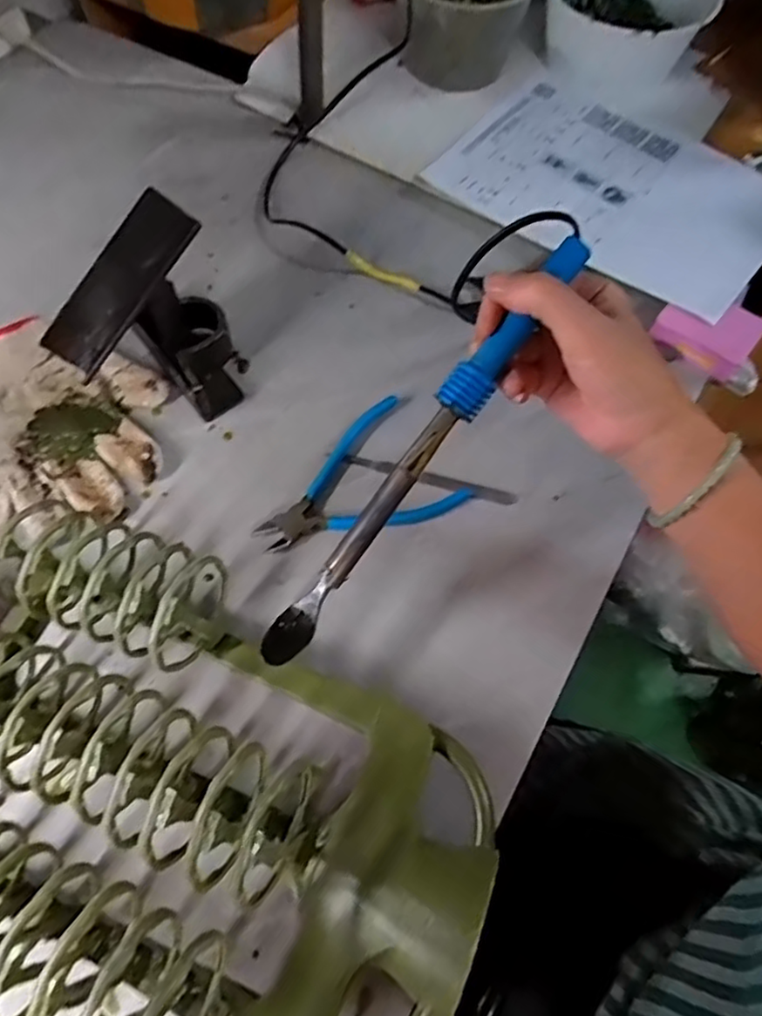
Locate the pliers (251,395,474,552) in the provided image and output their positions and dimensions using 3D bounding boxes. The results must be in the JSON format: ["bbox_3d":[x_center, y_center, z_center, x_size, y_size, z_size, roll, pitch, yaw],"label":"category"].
[{"bbox_3d":[-0.021,-0.014,0.468,0.144,0.011,0.102,-30,69,-14],"label":"pliers"}]

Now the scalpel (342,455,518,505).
[{"bbox_3d":[0.029,-0.024,0.477,0.143,0.004,0.010,16,65,7],"label":"scalpel"}]

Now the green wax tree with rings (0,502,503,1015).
[{"bbox_3d":[-0.116,0.149,0.343,0.347,0.094,0.225,35,69,15],"label":"green wax tree with rings"}]

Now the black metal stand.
[{"bbox_3d":[-0.163,-0.125,0.460,0.121,0.113,0.095,-39,71,-17],"label":"black metal stand"}]

